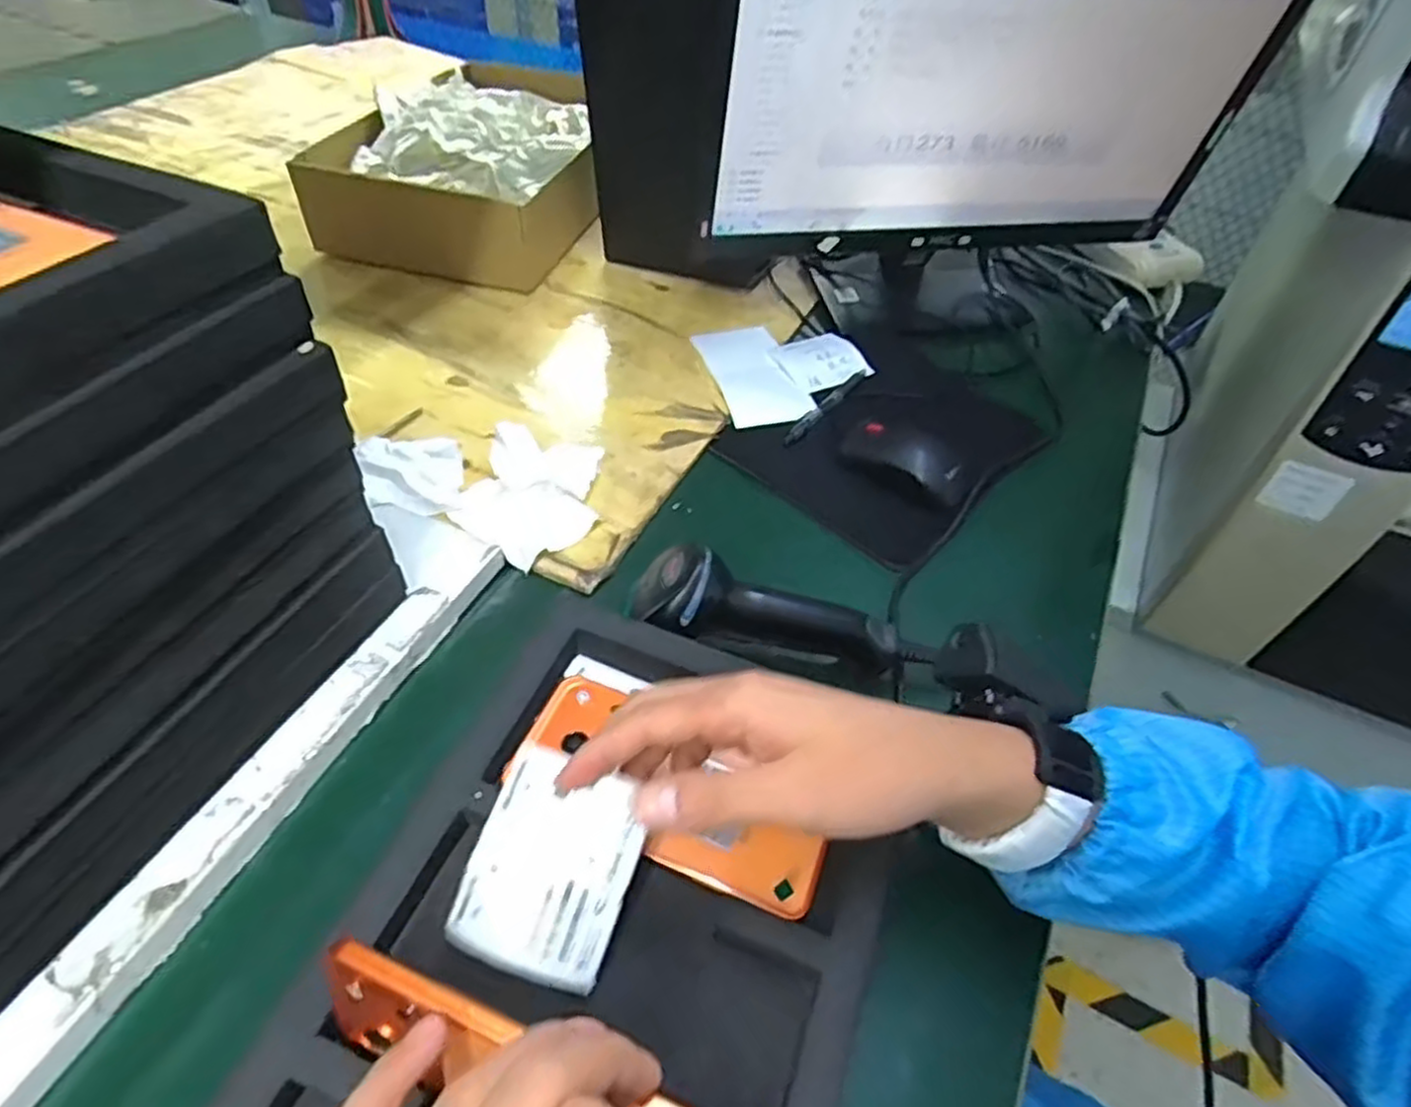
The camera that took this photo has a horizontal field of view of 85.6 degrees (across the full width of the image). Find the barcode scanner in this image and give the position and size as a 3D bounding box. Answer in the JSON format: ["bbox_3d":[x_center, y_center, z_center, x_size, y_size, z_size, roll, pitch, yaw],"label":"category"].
[{"bbox_3d":[0.036,0.047,0.476,0.162,0.068,0.053,14,48,7],"label":"barcode scanner"}]

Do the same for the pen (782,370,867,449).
[{"bbox_3d":[0.109,-0.136,0.685,0.013,0.012,0.136,29,50,20],"label":"pen"}]

